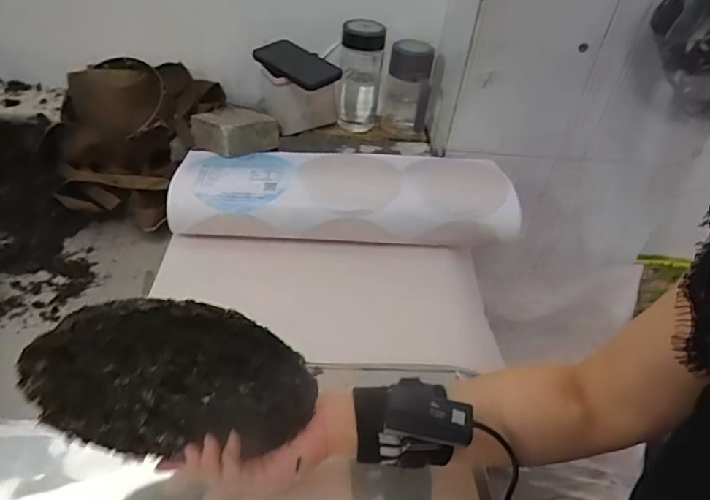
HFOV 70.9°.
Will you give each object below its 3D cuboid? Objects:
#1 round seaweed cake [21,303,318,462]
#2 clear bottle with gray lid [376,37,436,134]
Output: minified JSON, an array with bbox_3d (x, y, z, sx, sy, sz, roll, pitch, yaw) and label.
[{"bbox_3d":[-0.130,0.100,0.359,0.192,0.174,0.009,3,42,-4],"label":"round seaweed cake"},{"bbox_3d":[0.098,-0.311,0.956,0.092,0.164,0.084,7,39,-1],"label":"clear bottle with gray lid"}]

